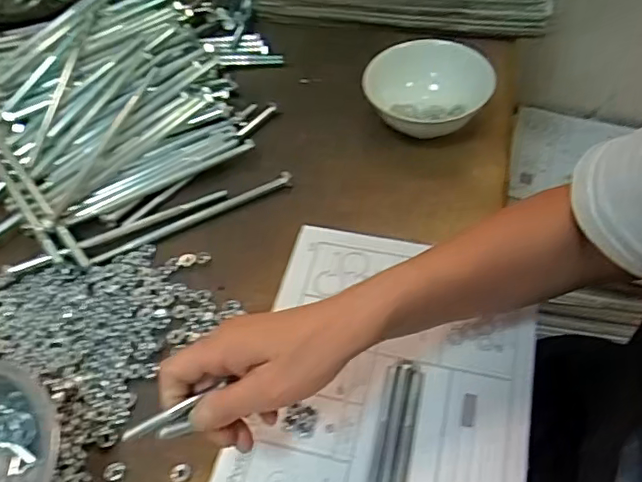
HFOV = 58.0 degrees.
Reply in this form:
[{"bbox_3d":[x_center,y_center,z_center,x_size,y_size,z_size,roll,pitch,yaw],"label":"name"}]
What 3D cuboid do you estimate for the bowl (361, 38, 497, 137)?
[{"bbox_3d":[0.119,-0.158,0.638,0.119,0.065,0.125,-2,53,3],"label":"bowl"}]

